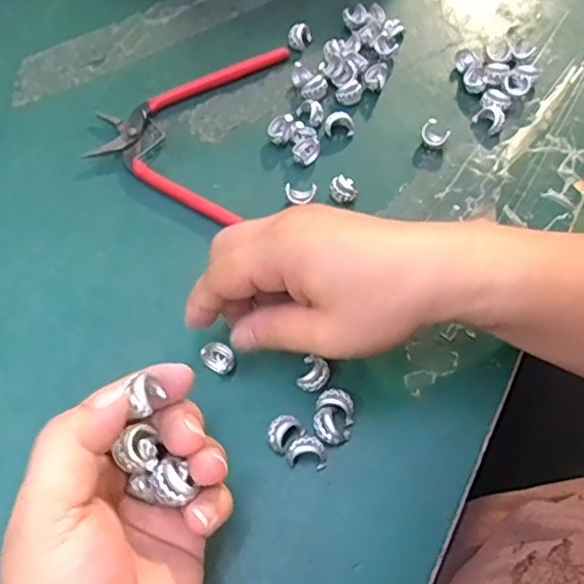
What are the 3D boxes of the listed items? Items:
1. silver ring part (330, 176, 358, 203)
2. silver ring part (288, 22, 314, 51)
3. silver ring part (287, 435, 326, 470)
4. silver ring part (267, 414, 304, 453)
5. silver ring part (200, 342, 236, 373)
[{"bbox_3d":[0.030,-0.060,0.354,0.014,0.011,0.015,0,63,0],"label":"silver ring part"},{"bbox_3d":[0.006,-0.177,0.415,0.016,0.011,0.017,6,63,3],"label":"silver ring part"},{"bbox_3d":[0.007,0.076,0.286,0.018,0.010,0.014,5,63,2],"label":"silver ring part"},{"bbox_3d":[-0.004,0.068,0.291,0.013,0.010,0.018,35,68,16],"label":"silver ring part"},{"bbox_3d":[-0.037,0.033,0.308,0.017,0.008,0.013,32,67,15],"label":"silver ring part"}]

